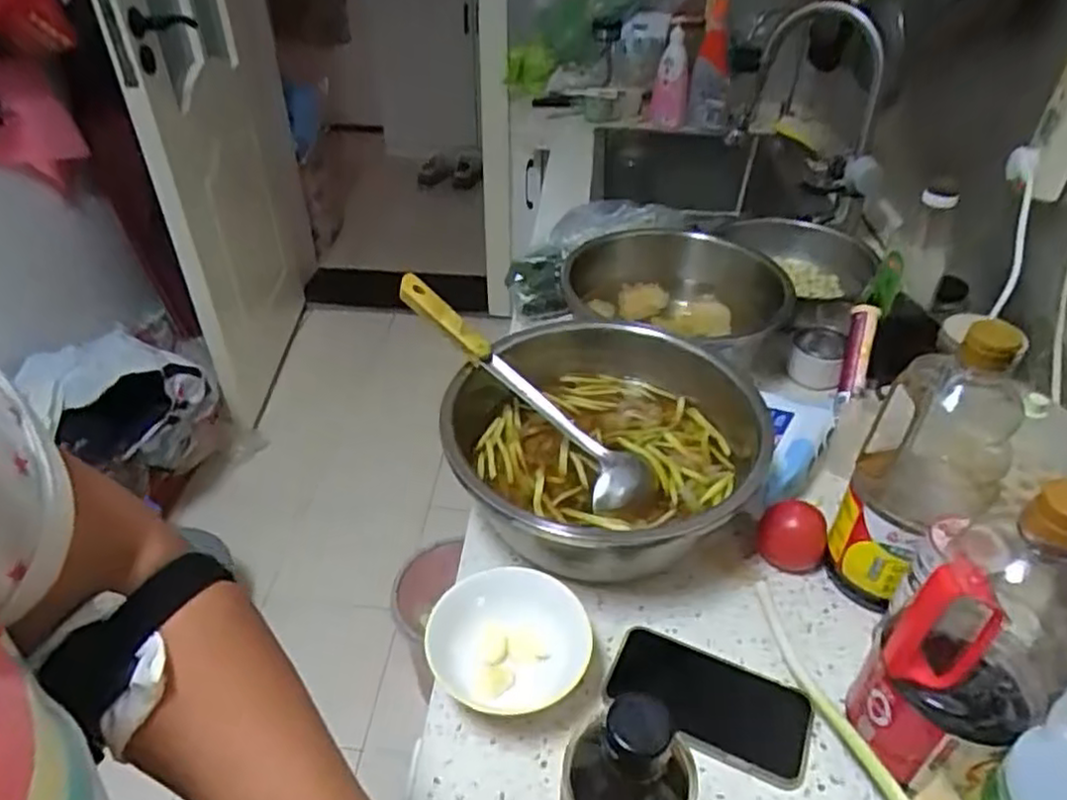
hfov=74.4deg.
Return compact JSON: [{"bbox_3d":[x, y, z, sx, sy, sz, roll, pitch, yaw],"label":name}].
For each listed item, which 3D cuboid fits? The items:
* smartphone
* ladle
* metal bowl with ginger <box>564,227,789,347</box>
[{"bbox_3d":[0.135,0.232,0.545,0.149,0.013,0.079,18,42,21],"label":"smartphone"},{"bbox_3d":[-0.020,-0.013,0.685,0.319,0.033,0.061,42,51,11],"label":"ladle"},{"bbox_3d":[0.189,-0.112,0.867,0.255,0.094,0.270,0,39,0],"label":"metal bowl with ginger"}]

